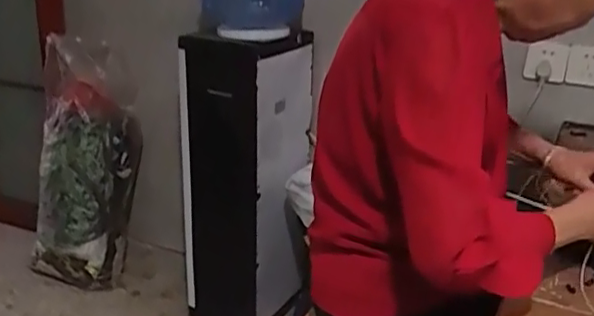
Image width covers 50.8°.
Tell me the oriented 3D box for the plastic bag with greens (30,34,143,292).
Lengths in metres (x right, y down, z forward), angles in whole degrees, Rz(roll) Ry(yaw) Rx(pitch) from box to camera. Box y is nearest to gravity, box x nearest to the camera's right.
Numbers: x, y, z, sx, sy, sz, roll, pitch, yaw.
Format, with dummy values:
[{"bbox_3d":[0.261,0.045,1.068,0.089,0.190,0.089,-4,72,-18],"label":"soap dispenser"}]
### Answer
[{"bbox_3d":[-0.631,0.035,1.836,0.224,0.693,0.240,18,25,37],"label":"plastic bag with greens"}]

